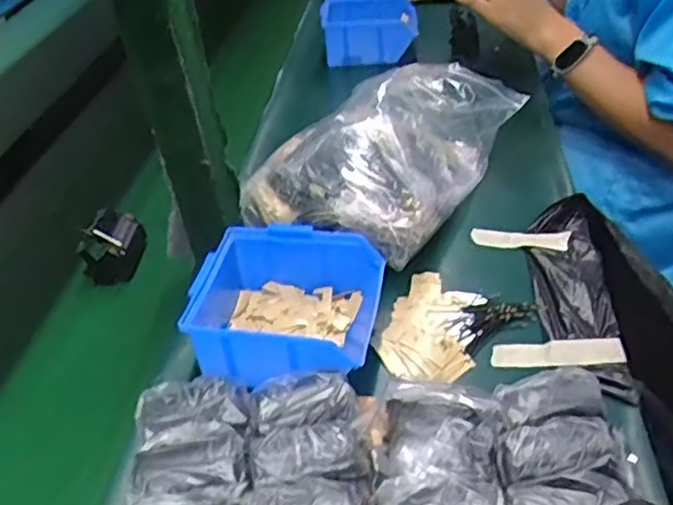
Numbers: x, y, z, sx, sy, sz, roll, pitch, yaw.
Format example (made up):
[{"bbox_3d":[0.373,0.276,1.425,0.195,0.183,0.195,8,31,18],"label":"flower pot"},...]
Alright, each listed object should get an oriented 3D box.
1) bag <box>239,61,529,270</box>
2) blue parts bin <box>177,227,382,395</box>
[{"bbox_3d":[0.038,-0.102,0.681,0.194,0.084,0.257,19,45,30],"label":"bag"},{"bbox_3d":[-0.038,0.050,0.533,0.131,0.064,0.131,2,39,11],"label":"blue parts bin"}]

